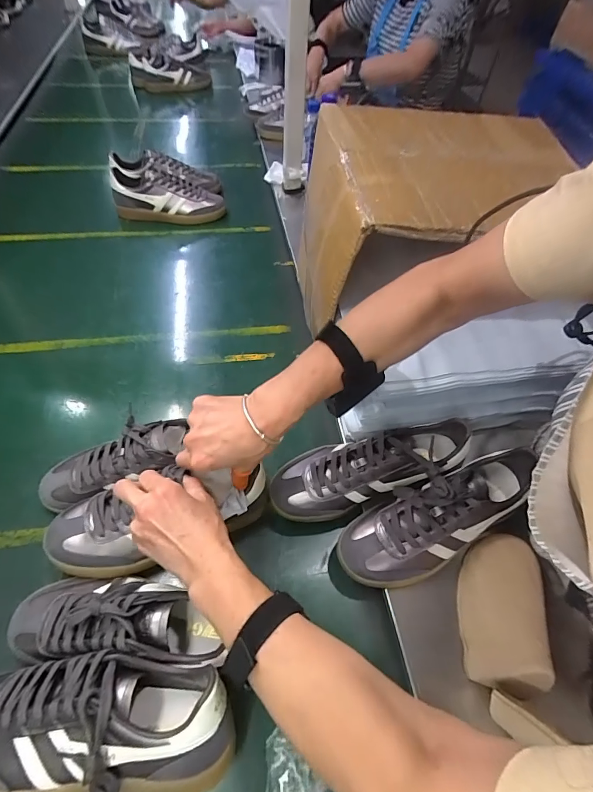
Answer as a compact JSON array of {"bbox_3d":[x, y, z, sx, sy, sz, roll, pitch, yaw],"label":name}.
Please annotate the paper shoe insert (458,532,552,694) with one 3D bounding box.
[{"bbox_3d":[0.225,0.223,0.415,0.074,0.064,0.152,15,55,7],"label":"paper shoe insert"}]

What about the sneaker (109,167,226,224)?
[{"bbox_3d":[-0.304,-0.479,0.922,0.254,0.089,0.093,3,55,-1],"label":"sneaker"}]

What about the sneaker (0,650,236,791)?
[{"bbox_3d":[-0.182,0.295,0.343,0.249,0.092,0.103,-1,55,-4],"label":"sneaker"}]

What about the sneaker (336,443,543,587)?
[{"bbox_3d":[0.172,0.136,0.441,0.250,0.086,0.089,-16,57,-14],"label":"sneaker"}]

